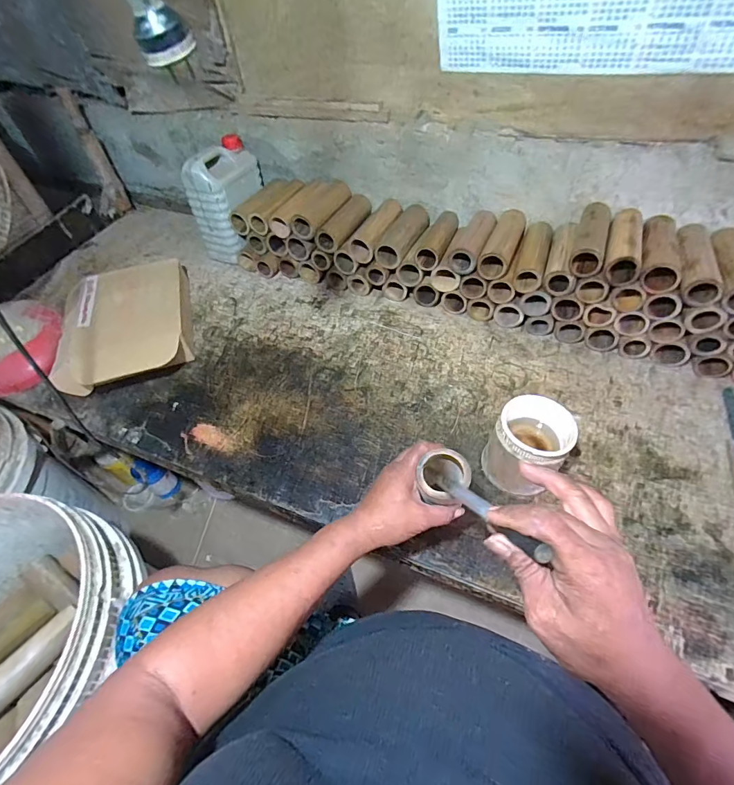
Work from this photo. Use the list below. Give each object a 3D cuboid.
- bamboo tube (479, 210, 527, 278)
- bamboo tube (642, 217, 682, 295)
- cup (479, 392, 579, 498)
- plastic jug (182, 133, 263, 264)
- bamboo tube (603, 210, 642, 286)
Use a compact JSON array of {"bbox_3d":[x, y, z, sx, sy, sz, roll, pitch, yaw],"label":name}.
[{"bbox_3d":[0.270,-0.294,0.801,0.056,0.052,0.179,18,55,19],"label":"bamboo tube"},{"bbox_3d":[0.497,-0.242,0.699,0.061,0.048,0.176,14,53,16],"label":"bamboo tube"},{"bbox_3d":[0.224,0.079,0.578,0.099,0.121,0.090,-3,51,3],"label":"cup"},{"bbox_3d":[-0.323,-0.453,0.977,0.105,0.233,0.172,13,53,15],"label":"plastic jug"},{"bbox_3d":[0.448,-0.260,0.709,0.053,0.052,0.173,17,54,18],"label":"bamboo tube"}]

